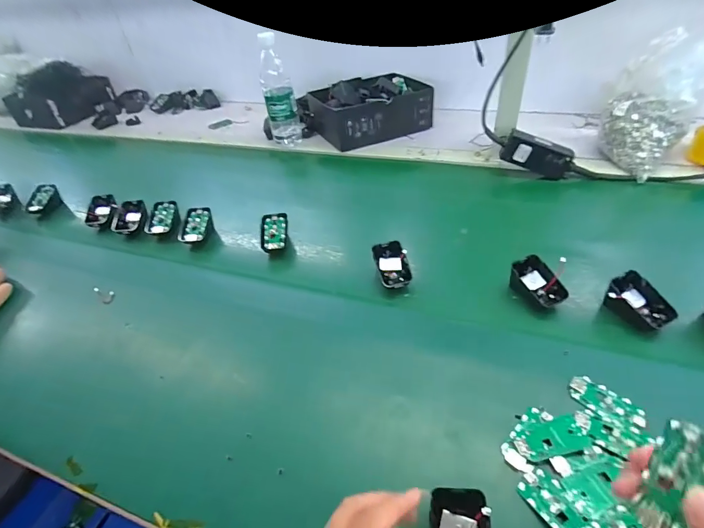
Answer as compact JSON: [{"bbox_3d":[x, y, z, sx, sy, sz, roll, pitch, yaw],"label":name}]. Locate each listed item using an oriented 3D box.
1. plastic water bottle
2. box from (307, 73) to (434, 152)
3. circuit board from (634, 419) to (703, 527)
[{"bbox_3d":[-0.159,-0.364,0.843,0.067,0.210,0.056,-13,42,-7],"label":"plastic water bottle"},{"bbox_3d":[0.051,-0.367,0.896,0.268,0.089,0.178,-20,43,-14],"label":"box"},{"bbox_3d":[0.182,0.123,0.218,0.006,0.065,0.030,22,2,-10],"label":"circuit board"}]

